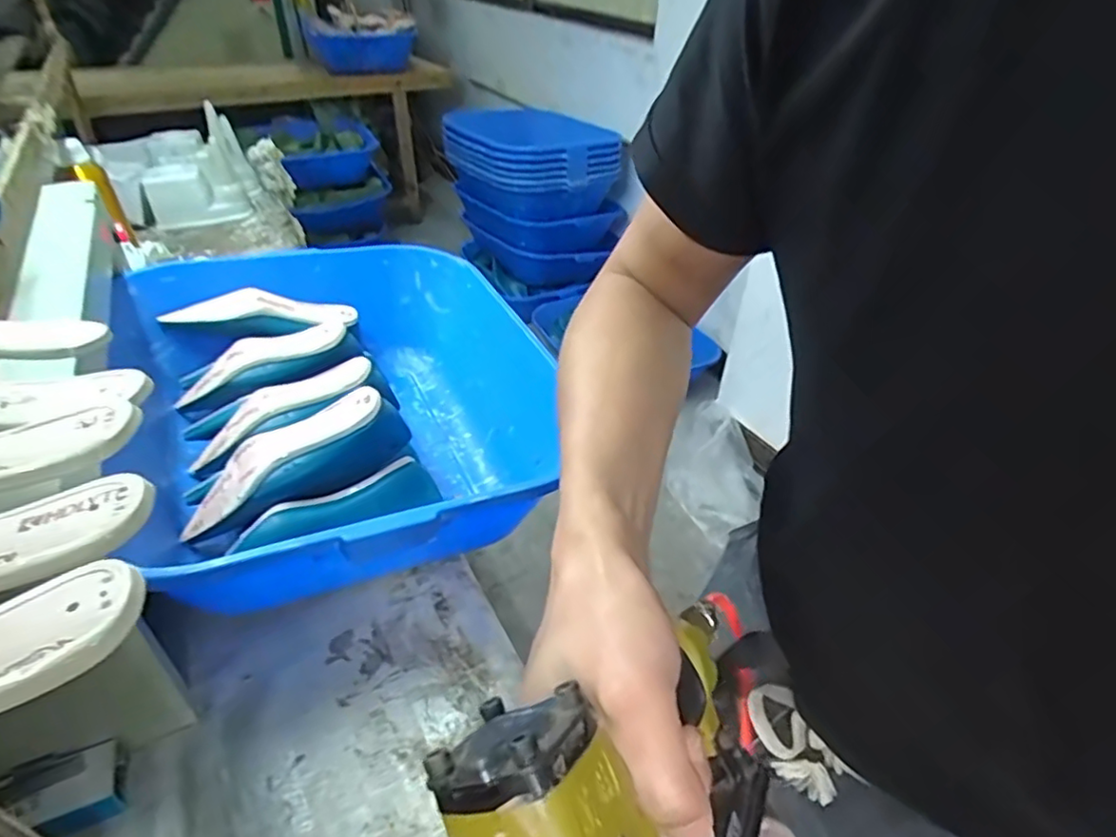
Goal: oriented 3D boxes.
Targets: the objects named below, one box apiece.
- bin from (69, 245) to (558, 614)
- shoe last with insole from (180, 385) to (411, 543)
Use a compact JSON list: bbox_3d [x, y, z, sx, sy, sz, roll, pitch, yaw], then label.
[{"bbox_3d":[-0.270,-0.014,0.797,0.448,0.178,0.585,-17,44,-22],"label":"bin"},{"bbox_3d":[-0.288,0.052,0.682,0.245,0.077,0.064,-28,46,-11],"label":"shoe last with insole"}]

